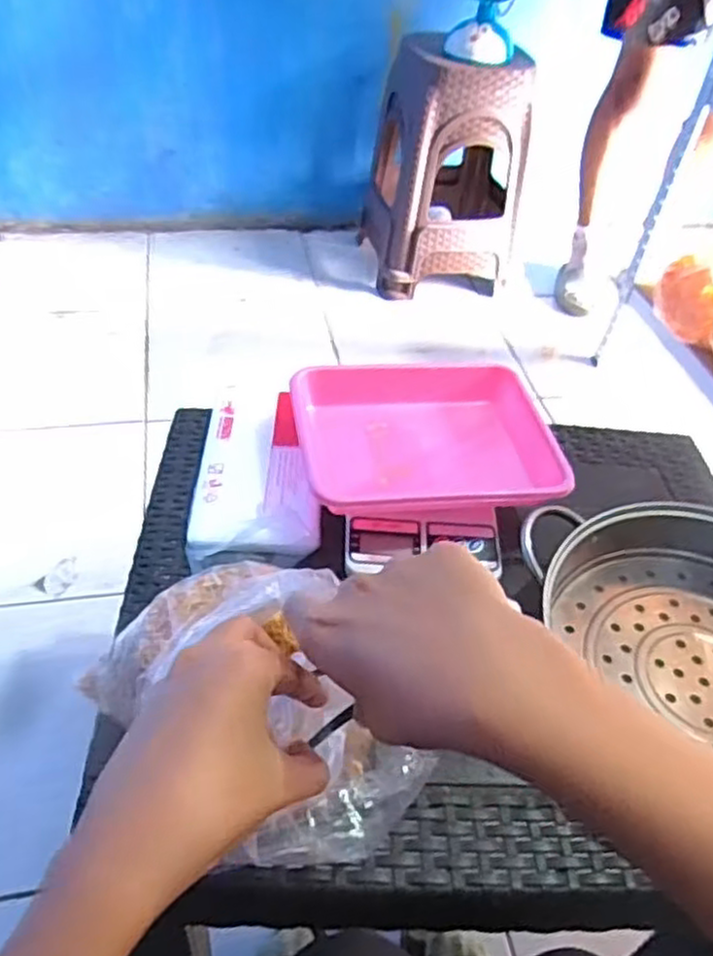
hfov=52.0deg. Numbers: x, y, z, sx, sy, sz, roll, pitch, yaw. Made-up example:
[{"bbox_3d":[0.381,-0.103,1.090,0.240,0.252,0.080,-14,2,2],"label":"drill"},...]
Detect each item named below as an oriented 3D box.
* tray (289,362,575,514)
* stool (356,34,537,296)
[{"bbox_3d":[0.058,-0.040,0.658,0.224,0.044,0.180,-3,45,-9],"label":"tray"},{"bbox_3d":[0.209,-0.734,1.740,0.323,0.497,0.316,-7,46,-12],"label":"stool"}]

